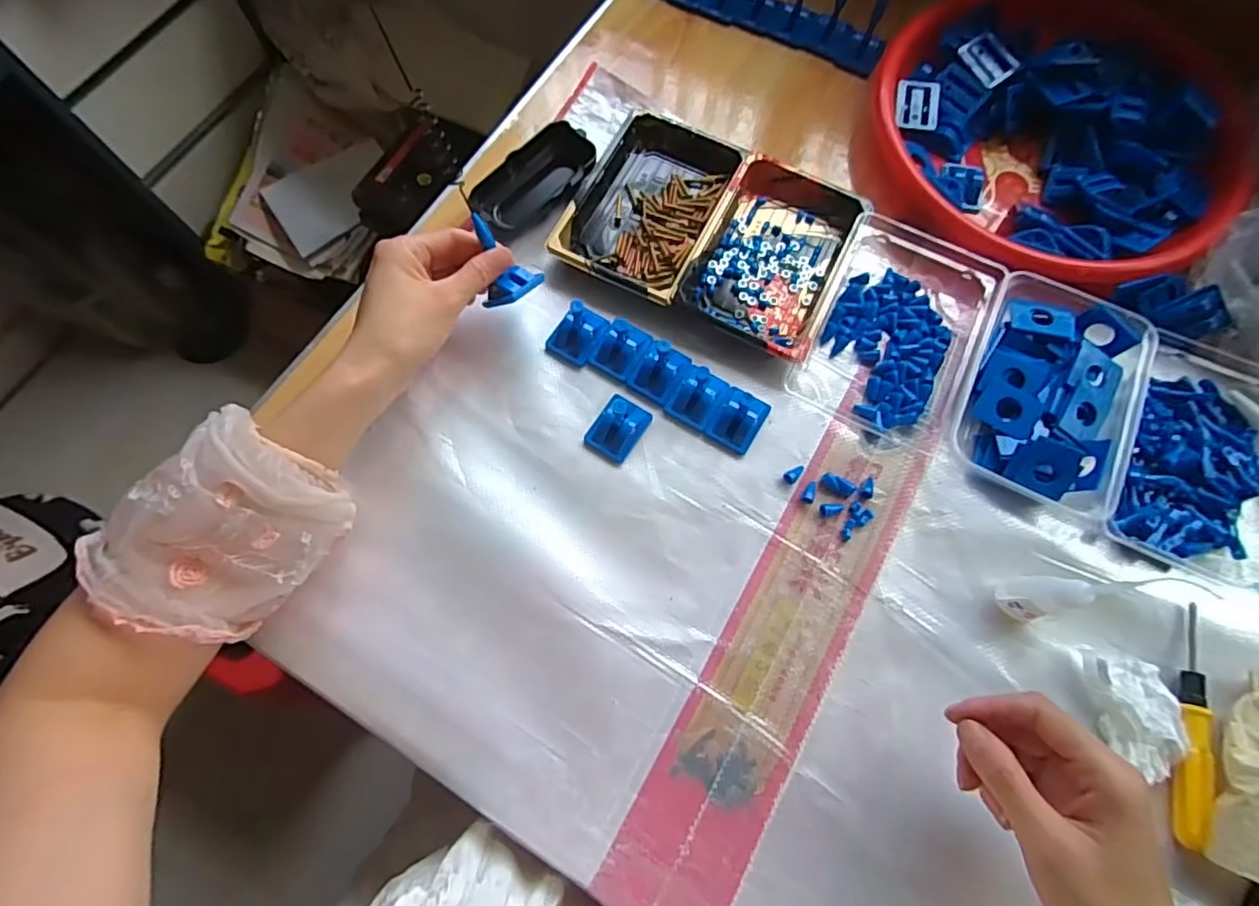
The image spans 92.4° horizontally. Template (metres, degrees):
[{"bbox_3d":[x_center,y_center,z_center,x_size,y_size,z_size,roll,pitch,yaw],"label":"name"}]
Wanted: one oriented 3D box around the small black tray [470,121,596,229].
[{"bbox_3d":[-0.075,-0.221,0.490,0.054,0.029,0.098,39,74,12],"label":"small black tray"}]

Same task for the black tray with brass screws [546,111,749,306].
[{"bbox_3d":[0.016,-0.203,0.496,0.110,0.021,0.164,26,72,9],"label":"black tray with brass screws"}]

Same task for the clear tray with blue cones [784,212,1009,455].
[{"bbox_3d":[0.204,-0.098,0.455,0.114,0.032,0.174,26,72,9],"label":"clear tray with blue cones"}]

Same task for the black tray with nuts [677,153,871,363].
[{"bbox_3d":[0.112,-0.156,0.473,0.105,0.024,0.159,25,72,8],"label":"black tray with nuts"}]

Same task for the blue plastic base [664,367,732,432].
[{"bbox_3d":[0.050,-0.041,0.440,0.034,0.017,0.041,31,73,10],"label":"blue plastic base"}]

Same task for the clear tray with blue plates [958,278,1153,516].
[{"bbox_3d":[0.299,-0.044,0.432,0.112,0.034,0.162,25,72,8],"label":"clear tray with blue plates"}]

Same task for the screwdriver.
[{"bbox_3d":[0.349,0.166,0.375,0.016,0.016,0.142,15,71,5],"label":"screwdriver"}]

